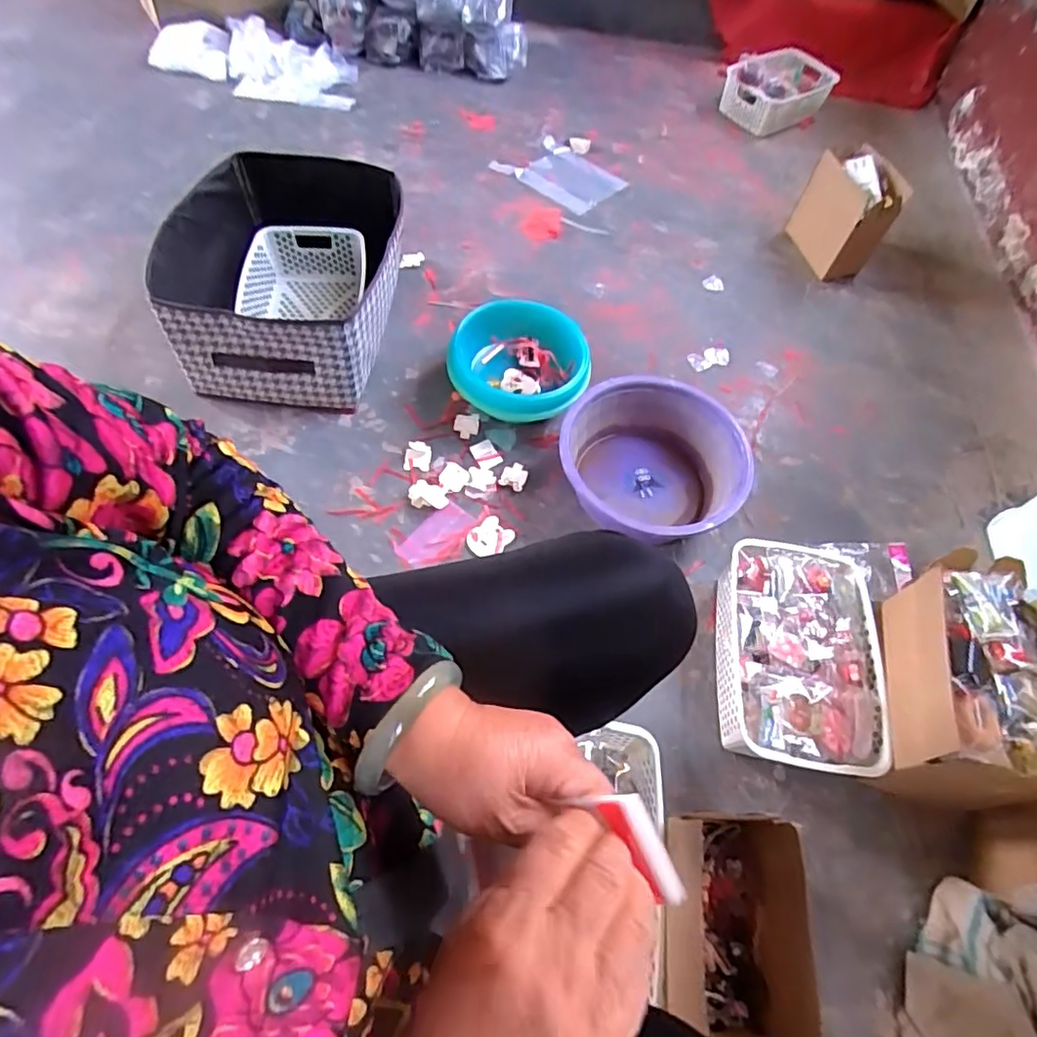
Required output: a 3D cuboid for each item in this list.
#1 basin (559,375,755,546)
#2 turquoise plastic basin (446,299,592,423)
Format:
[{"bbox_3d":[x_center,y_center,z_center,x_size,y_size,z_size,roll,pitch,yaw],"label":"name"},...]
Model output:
[{"bbox_3d":[0.207,-0.078,0.937,0.272,0.116,0.267,1,62,-2],"label":"basin"},{"bbox_3d":[0.000,-0.253,1.006,0.228,0.106,0.210,1,62,-2],"label":"turquoise plastic basin"}]

